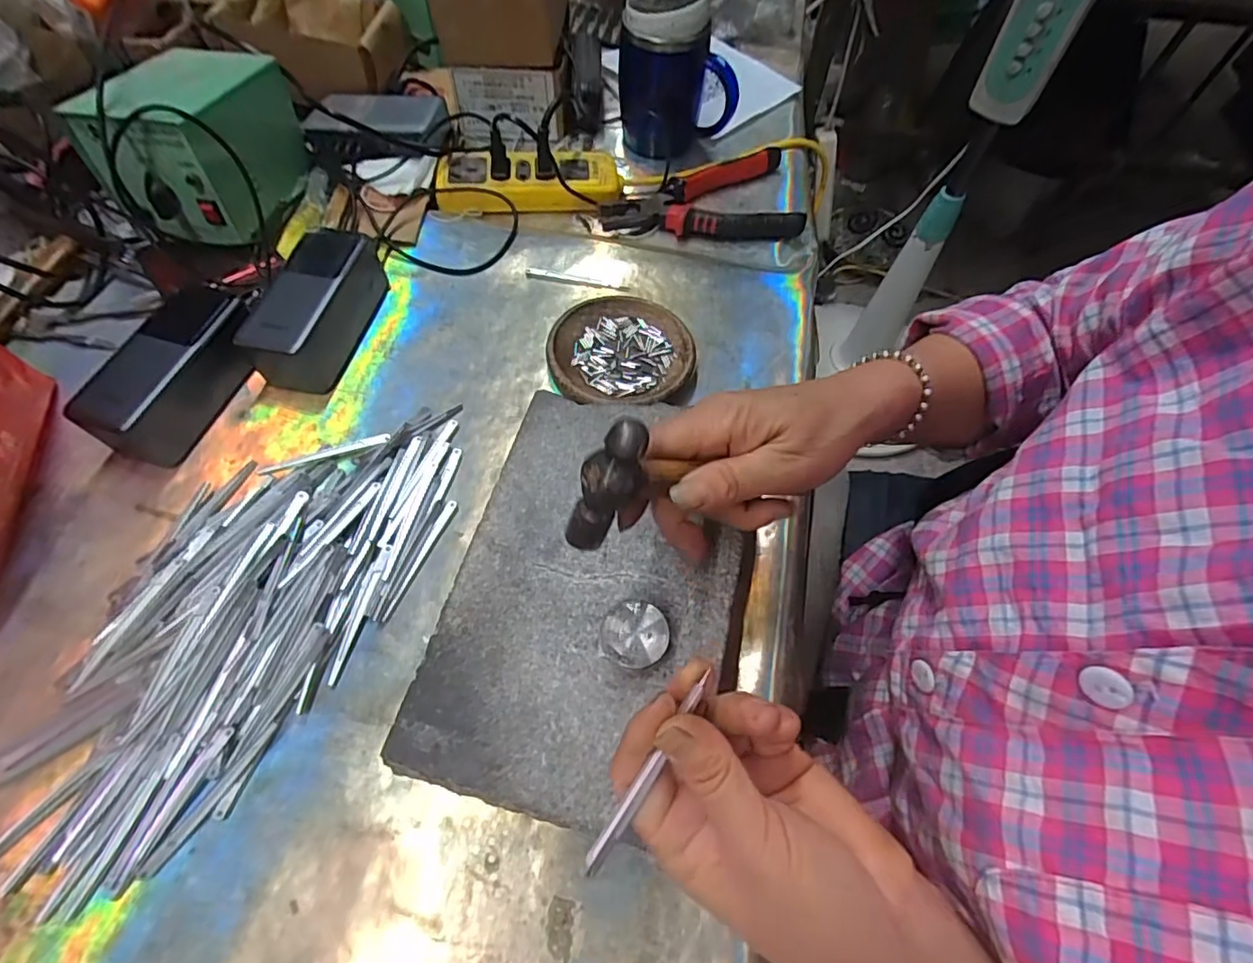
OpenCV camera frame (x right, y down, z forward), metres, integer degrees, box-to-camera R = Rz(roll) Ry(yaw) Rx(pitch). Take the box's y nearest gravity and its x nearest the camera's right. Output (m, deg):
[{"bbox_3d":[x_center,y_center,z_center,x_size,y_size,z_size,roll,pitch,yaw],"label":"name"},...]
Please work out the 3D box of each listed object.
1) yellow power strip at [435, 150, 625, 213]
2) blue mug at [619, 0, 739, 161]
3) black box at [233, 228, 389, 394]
[{"bbox_3d":[-0.096,-0.300,0.559,0.175,0.030,0.062,-6,62,-5],"label":"yellow power strip"},{"bbox_3d":[0.051,-0.404,0.566,0.112,0.134,0.083,-5,62,-5],"label":"blue mug"},{"bbox_3d":[-0.246,-0.144,0.453,0.057,0.056,0.132,11,62,4],"label":"black box"}]

